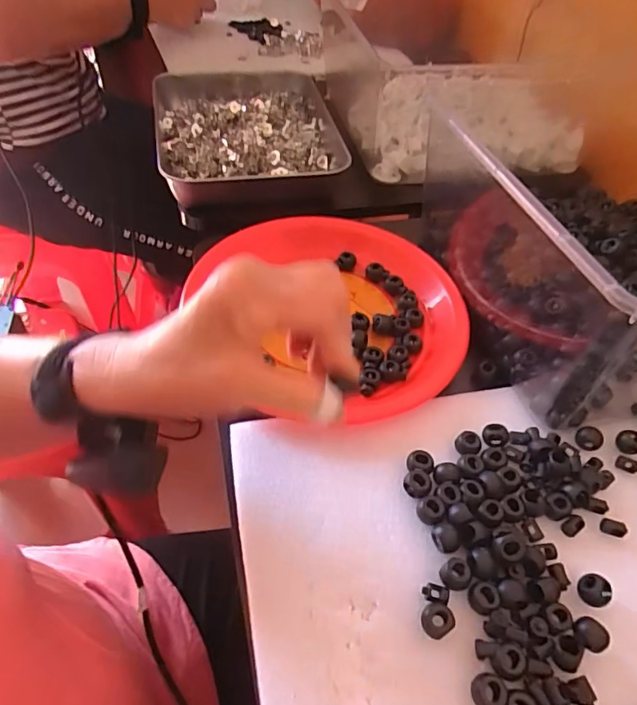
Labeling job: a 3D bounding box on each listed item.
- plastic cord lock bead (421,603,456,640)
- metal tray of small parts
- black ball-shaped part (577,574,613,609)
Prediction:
[{"bbox_3d":[0.065,0.148,0.286,0.016,0.011,0.017,2,50,-3],"label":"plastic cord lock bead"},{"bbox_3d":[-0.079,-0.258,0.602,0.209,0.048,0.253,-5,50,-9],"label":"metal tray of small parts"},{"bbox_3d":[0.158,0.138,0.299,0.016,0.013,0.017,2,50,-3],"label":"black ball-shaped part"}]

